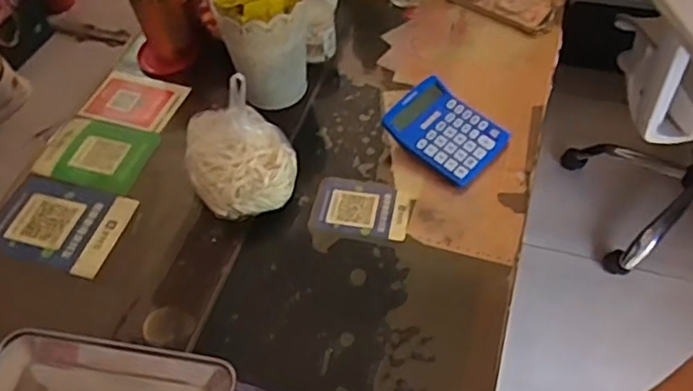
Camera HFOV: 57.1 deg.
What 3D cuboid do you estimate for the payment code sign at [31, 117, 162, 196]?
[{"bbox_3d":[-0.361,-0.062,0.920,0.163,0.009,0.112,11,58,16],"label":"payment code sign"}]

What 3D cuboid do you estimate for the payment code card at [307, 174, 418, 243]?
[{"bbox_3d":[0.020,0.016,0.832,0.126,0.004,0.085,8,54,11],"label":"payment code card"}]

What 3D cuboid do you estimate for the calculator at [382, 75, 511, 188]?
[{"bbox_3d":[0.137,-0.088,0.875,0.145,0.047,0.118,37,63,27],"label":"calculator"}]

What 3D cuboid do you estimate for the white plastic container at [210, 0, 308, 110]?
[{"bbox_3d":[-0.114,-0.223,0.914,0.122,0.175,0.129,-18,53,-9],"label":"white plastic container"}]

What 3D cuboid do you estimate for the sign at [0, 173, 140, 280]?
[{"bbox_3d":[-0.382,0.037,0.851,0.178,0.008,0.128,12,54,14],"label":"sign"}]

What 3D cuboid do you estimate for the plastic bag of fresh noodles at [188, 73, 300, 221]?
[{"bbox_3d":[-0.140,-0.062,0.812,0.130,0.153,0.146,-19,54,-10],"label":"plastic bag of fresh noodles"}]

